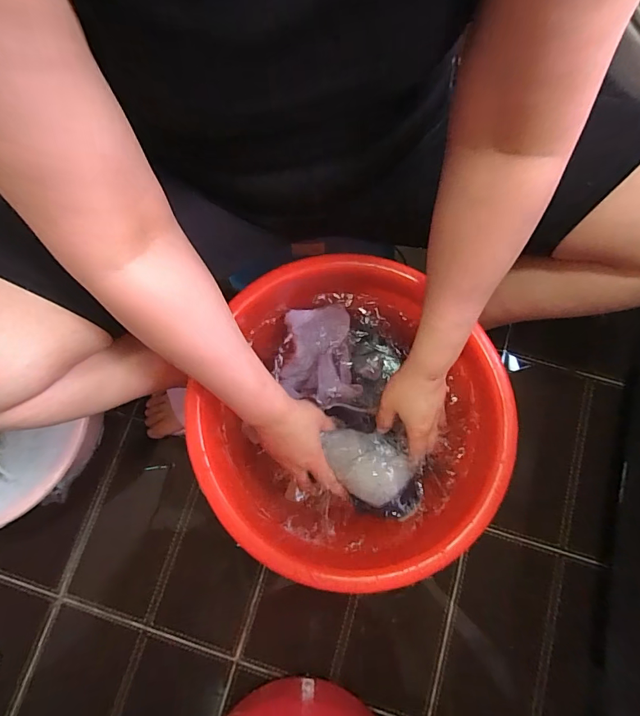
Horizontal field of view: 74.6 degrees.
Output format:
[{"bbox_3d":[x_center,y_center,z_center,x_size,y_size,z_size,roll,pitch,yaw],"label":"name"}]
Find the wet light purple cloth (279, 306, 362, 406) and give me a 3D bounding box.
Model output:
[{"bbox_3d":[-0.003,0.001,0.551,0.095,0.057,0.122,-4,76,0],"label":"wet light purple cloth"}]

